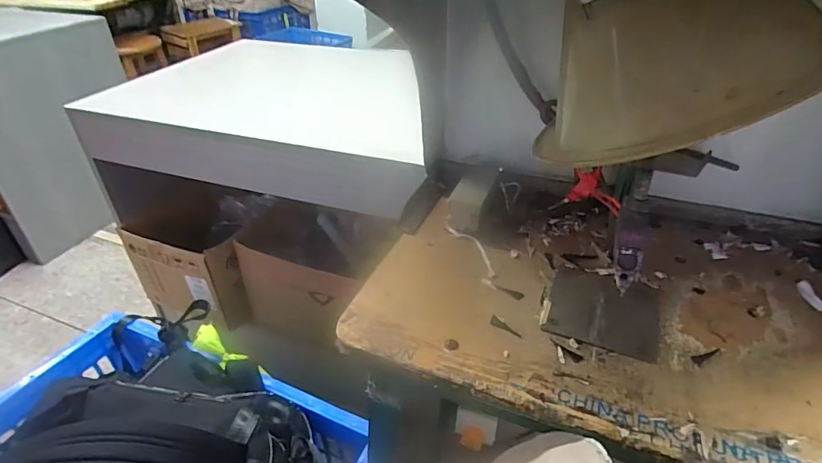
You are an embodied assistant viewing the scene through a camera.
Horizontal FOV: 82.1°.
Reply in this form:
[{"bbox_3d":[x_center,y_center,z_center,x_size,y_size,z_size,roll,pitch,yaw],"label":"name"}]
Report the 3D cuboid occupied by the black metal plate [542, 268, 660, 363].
[{"bbox_3d":[0.194,0.076,0.476,0.103,0.005,0.104,13,38,20],"label":"black metal plate"}]

